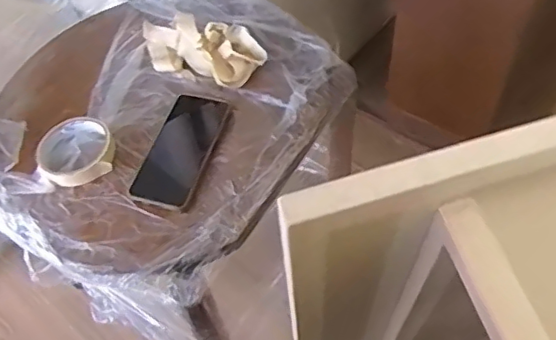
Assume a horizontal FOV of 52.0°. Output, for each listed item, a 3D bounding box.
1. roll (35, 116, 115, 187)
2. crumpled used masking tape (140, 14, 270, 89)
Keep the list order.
[{"bbox_3d":[-0.248,-0.025,0.696,0.091,0.018,0.092,-2,55,3],"label":"roll"},{"bbox_3d":[-0.102,-0.169,0.755,0.184,0.047,0.096,9,57,11],"label":"crumpled used masking tape"}]

